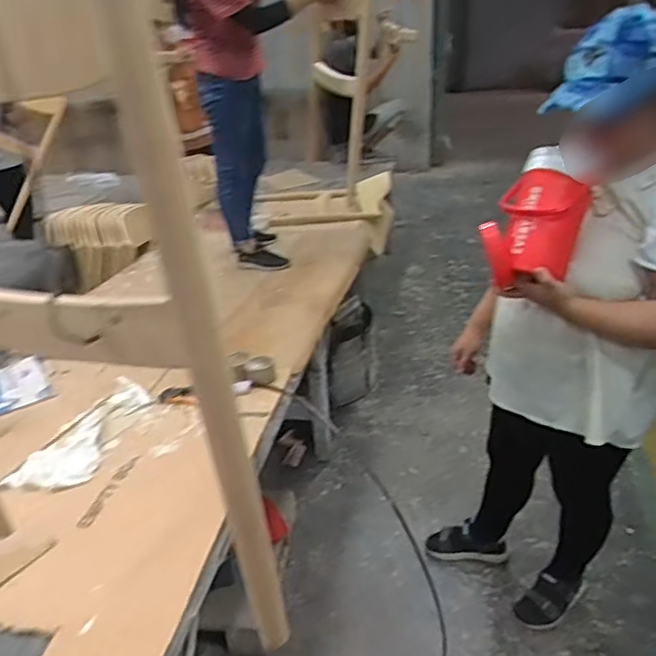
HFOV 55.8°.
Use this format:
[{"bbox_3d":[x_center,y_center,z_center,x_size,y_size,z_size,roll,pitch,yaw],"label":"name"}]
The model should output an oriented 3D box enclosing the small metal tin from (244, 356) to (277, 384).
[{"bbox_3d":[-0.188,0.114,1.736,0.081,0.057,0.081,-2,29,1],"label":"small metal tin"}]

